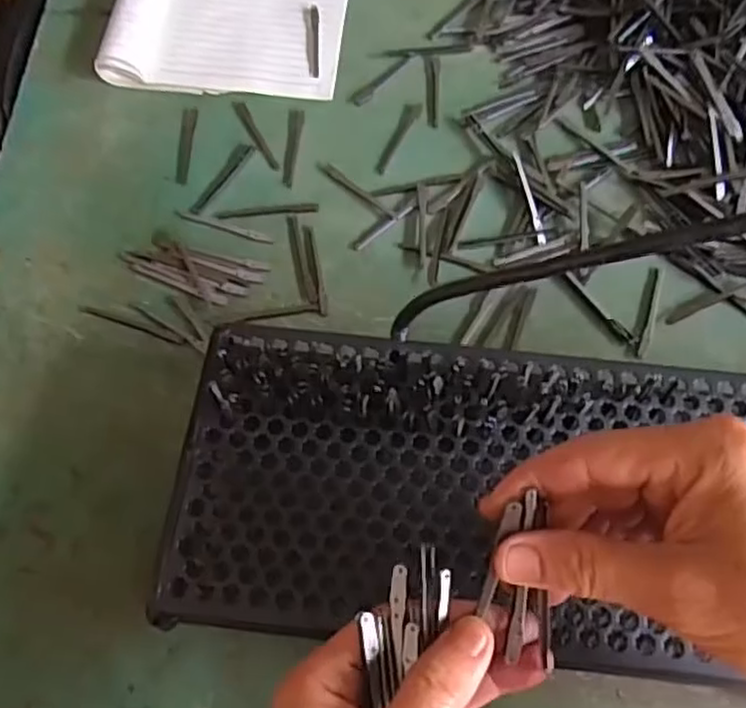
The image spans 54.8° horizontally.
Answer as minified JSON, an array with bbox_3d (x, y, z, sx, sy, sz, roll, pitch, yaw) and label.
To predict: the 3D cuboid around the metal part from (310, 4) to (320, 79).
[{"bbox_3d":[-0.044,-0.238,0.545,0.007,0.004,0.070,-2,68,0],"label":"metal part"}]

